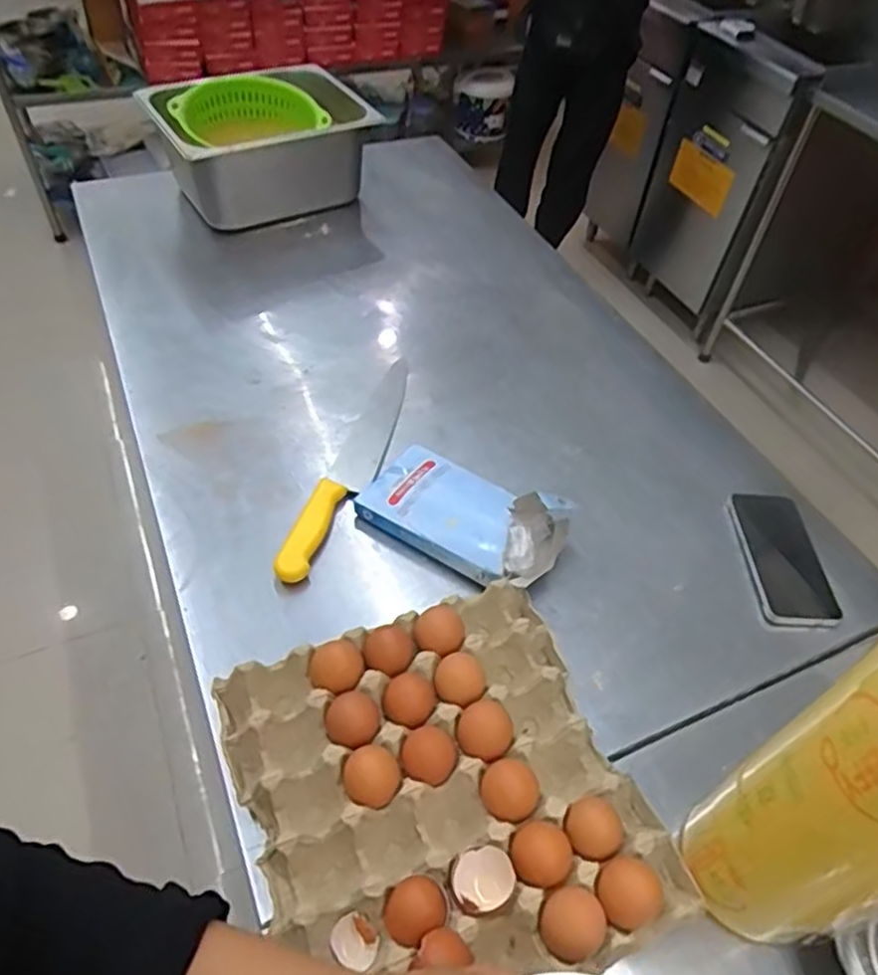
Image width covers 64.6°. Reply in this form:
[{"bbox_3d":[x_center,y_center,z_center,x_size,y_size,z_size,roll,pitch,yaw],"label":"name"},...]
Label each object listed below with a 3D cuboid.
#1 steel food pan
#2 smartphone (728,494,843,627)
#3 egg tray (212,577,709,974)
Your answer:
[{"bbox_3d":[-0.297,-0.566,1.176,0.338,0.161,0.239,-28,56,-24],"label":"steel food pan"},{"bbox_3d":[0.374,0.074,0.760,0.081,0.010,0.173,0,50,-2],"label":"smartphone"},{"bbox_3d":[0.002,0.243,0.558,0.296,0.065,0.294,-16,52,-16],"label":"egg tray"}]

